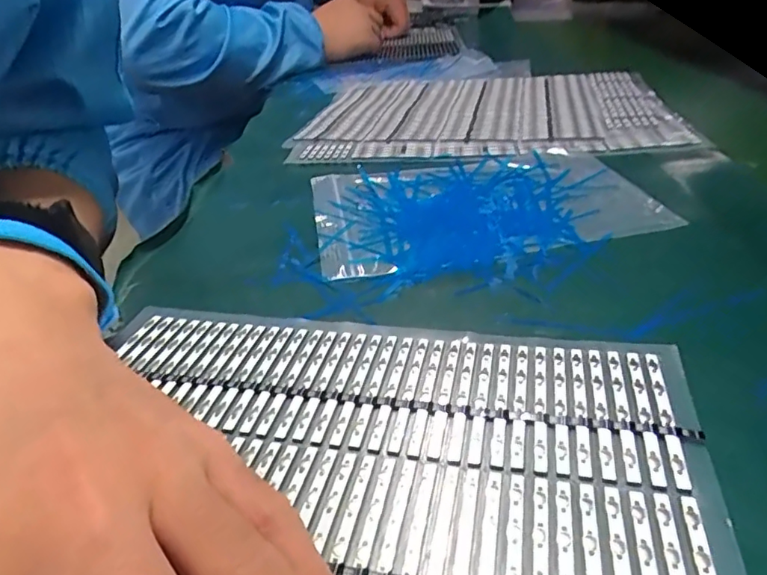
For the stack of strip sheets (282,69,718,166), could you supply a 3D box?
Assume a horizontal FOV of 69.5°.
[{"bbox_3d":[0.093,-0.171,0.520,0.309,0.010,0.292,2,32,10],"label":"stack of strip sheets"}]

